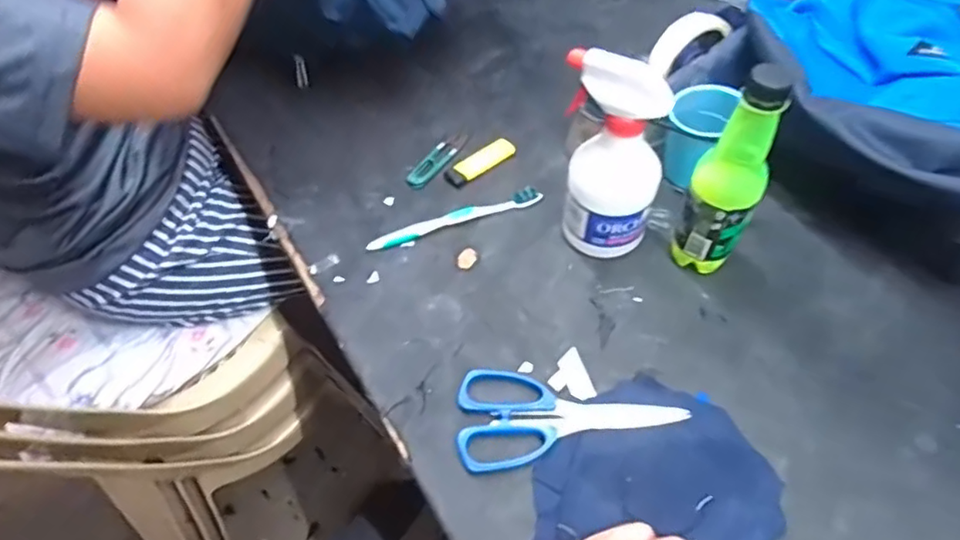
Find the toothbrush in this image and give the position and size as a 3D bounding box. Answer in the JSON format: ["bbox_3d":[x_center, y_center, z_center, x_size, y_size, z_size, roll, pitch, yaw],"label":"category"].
[{"bbox_3d":[-0.024,-0.053,0.594,0.178,0.011,0.021,-18,57,-9],"label":"toothbrush"}]

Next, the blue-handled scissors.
[{"bbox_3d":[0.066,0.105,0.480,0.176,0.012,0.082,-12,56,-5],"label":"blue-handled scissors"}]

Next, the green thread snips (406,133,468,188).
[{"bbox_3d":[-0.047,-0.119,0.643,0.024,0.005,0.087,29,62,21],"label":"green thread snips"}]

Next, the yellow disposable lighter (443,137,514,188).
[{"bbox_3d":[0.000,-0.116,0.637,0.083,0.006,0.025,-34,60,-18],"label":"yellow disposable lighter"}]

